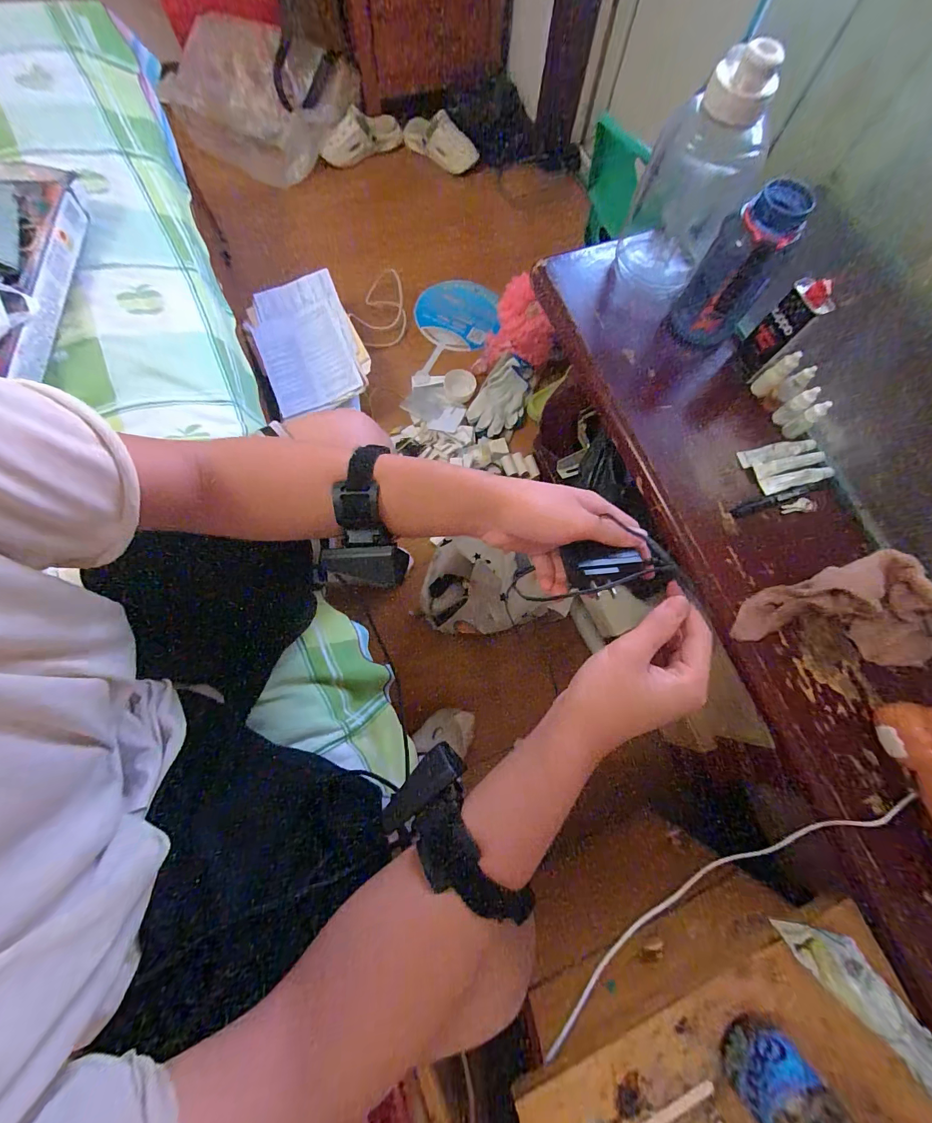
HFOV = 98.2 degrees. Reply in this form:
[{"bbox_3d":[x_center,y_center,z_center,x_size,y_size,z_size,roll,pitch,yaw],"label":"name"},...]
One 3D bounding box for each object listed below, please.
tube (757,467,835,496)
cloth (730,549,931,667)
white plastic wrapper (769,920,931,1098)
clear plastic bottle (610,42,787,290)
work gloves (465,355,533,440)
[{"bbox_3d":[0.430,-0.105,0.521,0.102,0.009,0.021,-11,75,-5],"label":"tube"},{"bbox_3d":[0.415,0.052,0.440,0.203,0.078,0.115,1,74,-1],"label":"cloth"},{"bbox_3d":[0.397,0.426,0.389,0.049,0.044,0.169,-43,80,-12],"label":"white plastic wrapper"},{"bbox_3d":[0.300,-0.509,0.525,0.118,0.234,0.133,25,75,5],"label":"clear plastic bottle"},{"bbox_3d":[0.098,-0.452,1.107,0.132,0.068,0.222,30,76,7],"label":"work gloves"}]

